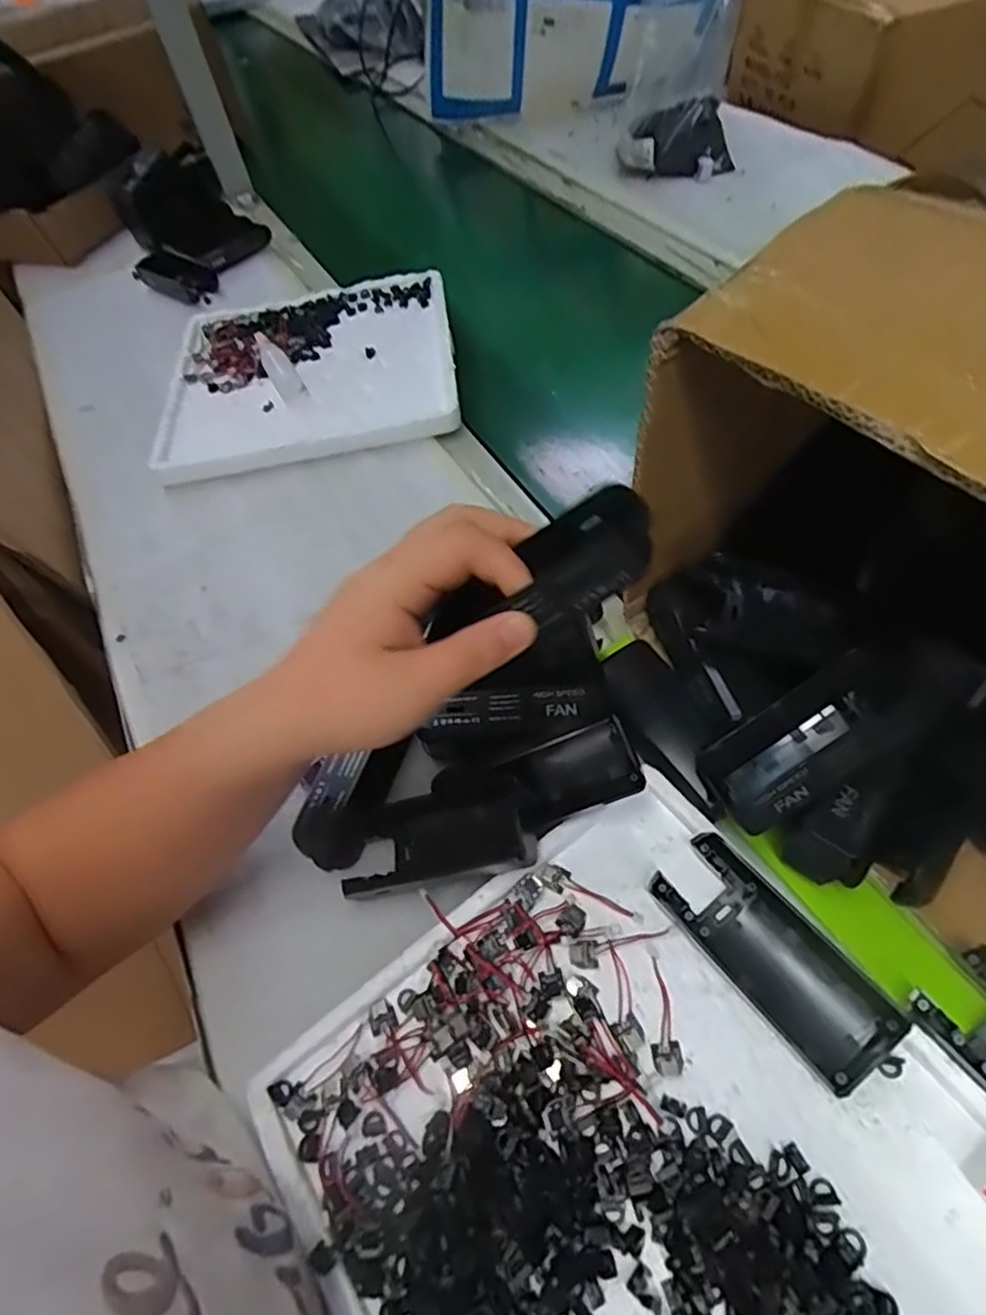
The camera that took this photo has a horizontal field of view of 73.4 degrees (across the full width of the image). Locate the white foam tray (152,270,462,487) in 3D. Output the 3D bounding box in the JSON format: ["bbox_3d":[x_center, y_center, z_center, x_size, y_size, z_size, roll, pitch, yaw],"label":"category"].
[{"bbox_3d":[-0.180,-0.285,0.646,0.280,0.036,0.258,-7,56,-2],"label":"white foam tray"}]

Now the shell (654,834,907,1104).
[{"bbox_3d":[0.128,0.136,0.304,0.043,0.019,0.110,-37,59,-17],"label":"shell"}]

